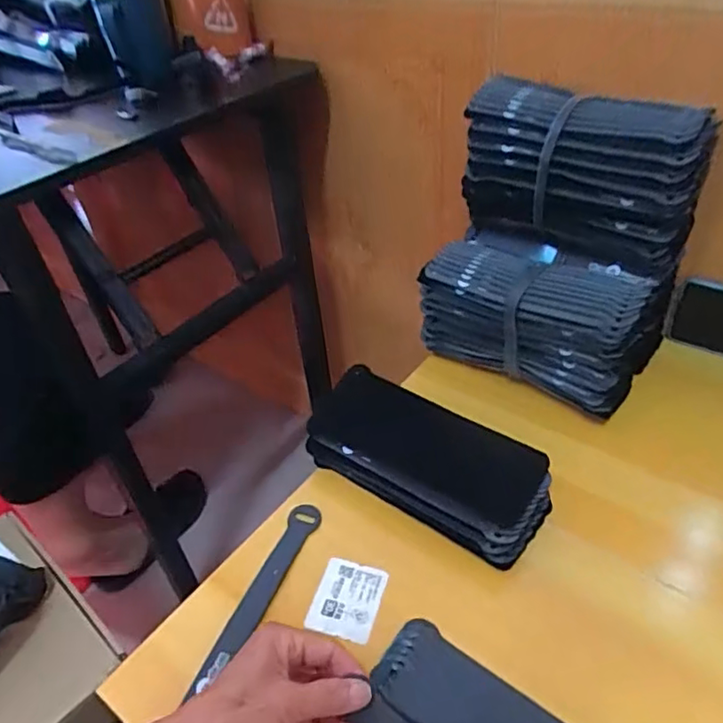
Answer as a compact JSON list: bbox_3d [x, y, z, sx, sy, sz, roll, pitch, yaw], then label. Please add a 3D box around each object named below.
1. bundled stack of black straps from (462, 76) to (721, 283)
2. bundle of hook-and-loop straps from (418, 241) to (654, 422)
[{"bbox_3d":[0.201,-0.175,0.554,0.211,0.131,0.069,27,52,33],"label":"bundled stack of black straps"},{"bbox_3d":[0.166,-0.044,0.584,0.201,0.126,0.085,23,49,30],"label":"bundle of hook-and-loop straps"}]

